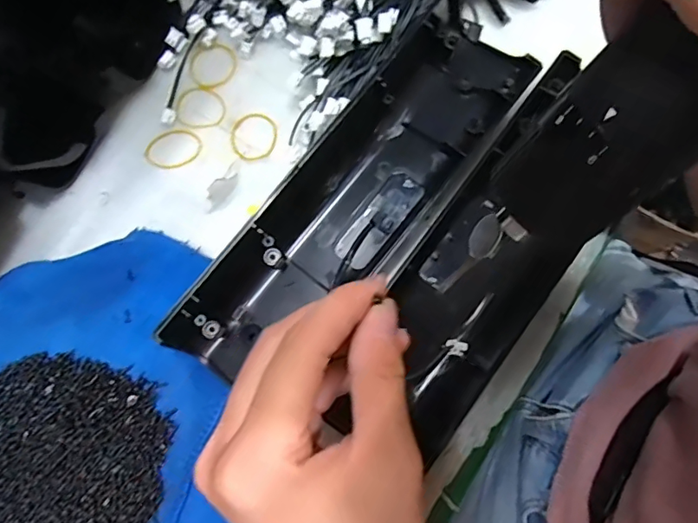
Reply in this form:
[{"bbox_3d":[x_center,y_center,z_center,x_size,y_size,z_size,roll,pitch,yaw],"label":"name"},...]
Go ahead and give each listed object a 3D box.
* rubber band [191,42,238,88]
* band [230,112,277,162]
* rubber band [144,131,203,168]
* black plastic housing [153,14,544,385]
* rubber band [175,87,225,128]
[{"bbox_3d":[-0.086,-0.124,0.314,0.030,0.004,0.029,-1,79,3],"label":"rubber band"},{"bbox_3d":[-0.058,-0.077,0.305,0.029,0.004,0.031,-1,79,3],"label":"band"},{"bbox_3d":[-0.108,-0.068,0.304,0.036,0.004,0.022,-18,79,-1],"label":"rubber band"},{"bbox_3d":[0.001,-0.039,0.278,0.081,0.031,0.246,38,83,9],"label":"black plastic housing"},{"bbox_3d":[-0.093,-0.096,0.309,0.030,0.004,0.027,-9,79,1],"label":"rubber band"}]

